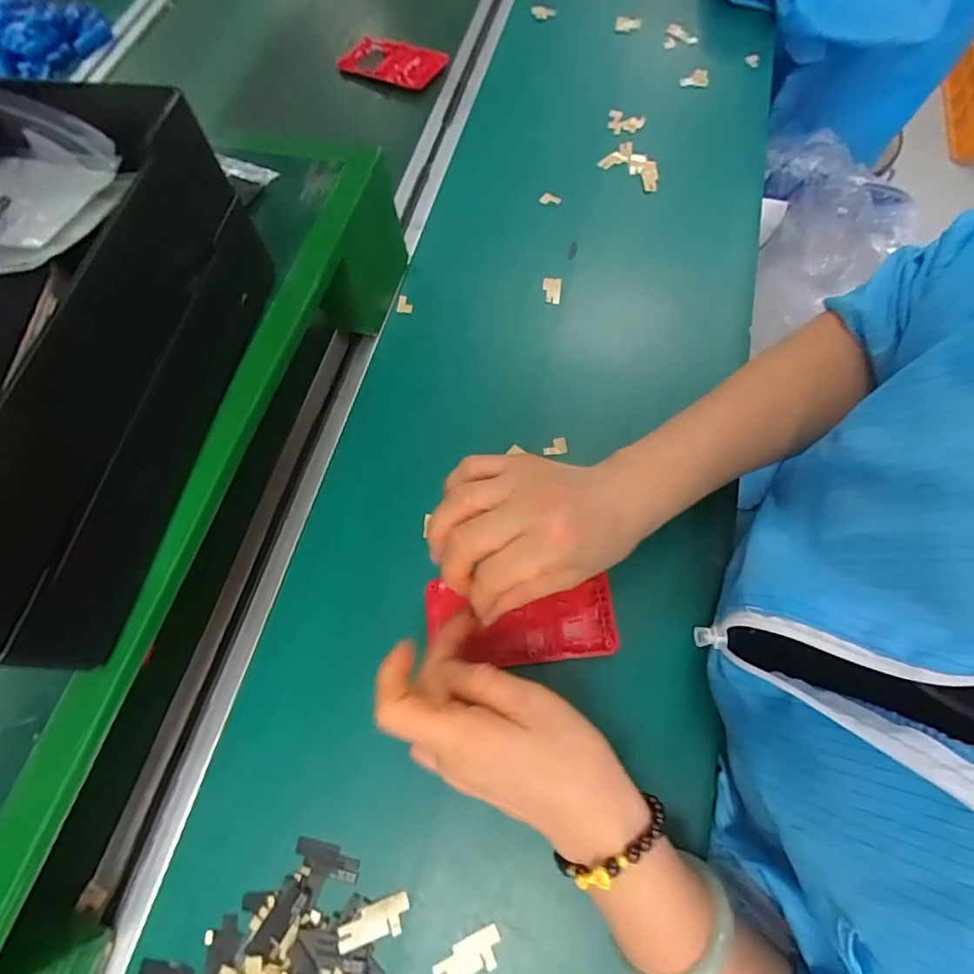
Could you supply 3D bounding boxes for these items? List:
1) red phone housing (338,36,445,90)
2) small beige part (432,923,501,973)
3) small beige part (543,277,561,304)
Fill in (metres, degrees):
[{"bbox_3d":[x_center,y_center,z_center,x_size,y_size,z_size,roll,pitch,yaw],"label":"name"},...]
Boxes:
[{"bbox_3d":[-0.104,-0.486,0.606,0.119,0.013,0.063,21,70,12],"label":"red phone housing"},{"bbox_3d":[-0.011,0.256,0.288,0.039,0.004,0.017,-23,67,-6],"label":"small beige part"},{"bbox_3d":[0.057,-0.172,0.467,0.016,0.009,0.025,4,67,6],"label":"small beige part"}]

